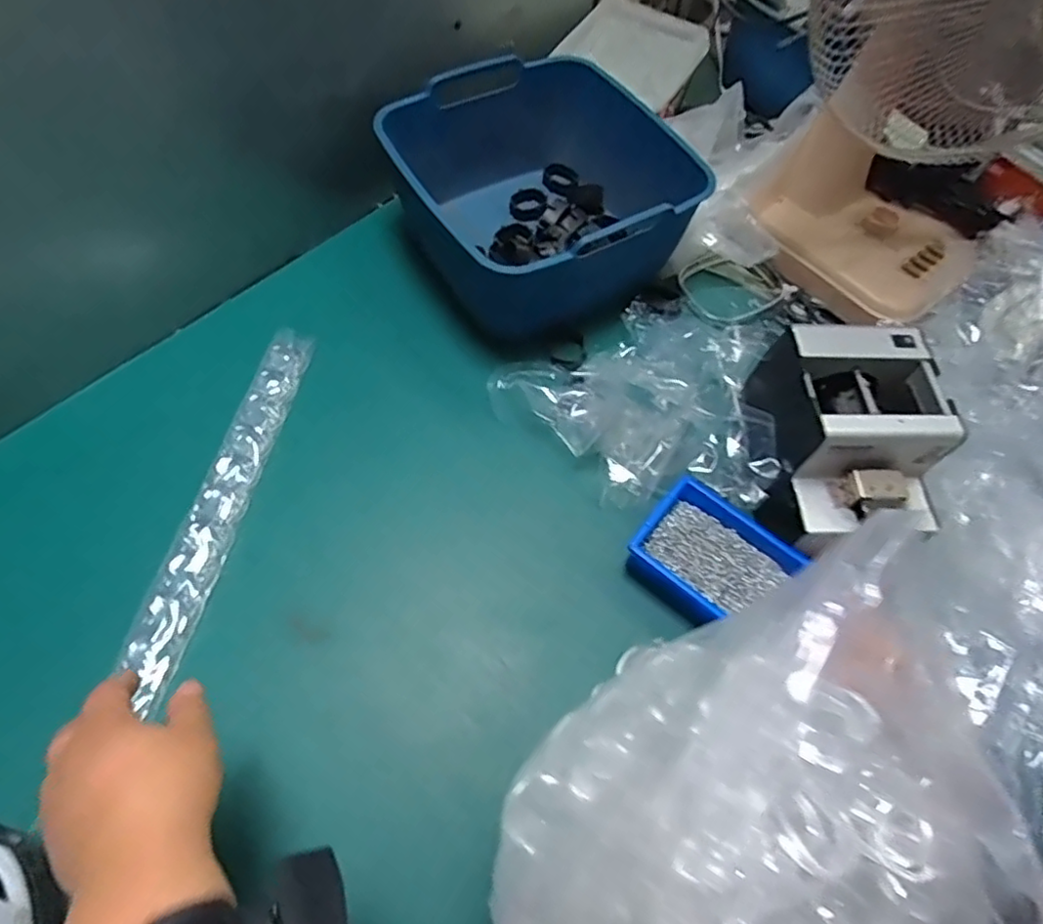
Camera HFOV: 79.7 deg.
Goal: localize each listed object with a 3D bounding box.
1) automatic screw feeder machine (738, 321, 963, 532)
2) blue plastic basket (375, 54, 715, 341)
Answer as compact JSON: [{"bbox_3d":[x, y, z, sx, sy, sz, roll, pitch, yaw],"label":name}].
[{"bbox_3d":[0.295,-0.021,0.560,0.127,0.111,0.177,-4,61,-6],"label":"automatic screw feeder machine"},{"bbox_3d":[0.020,-0.303,0.704,0.290,0.136,0.300,-27,66,-18],"label":"blue plastic basket"}]

